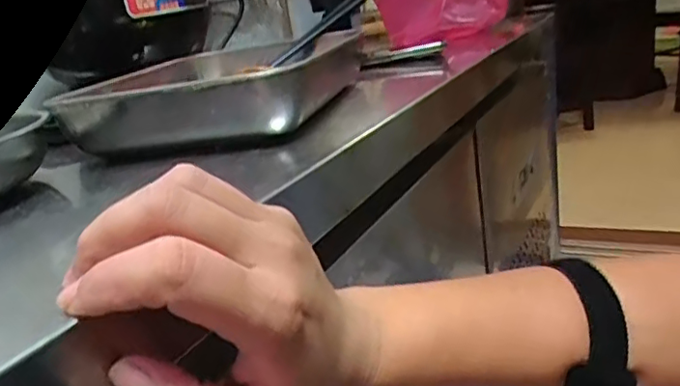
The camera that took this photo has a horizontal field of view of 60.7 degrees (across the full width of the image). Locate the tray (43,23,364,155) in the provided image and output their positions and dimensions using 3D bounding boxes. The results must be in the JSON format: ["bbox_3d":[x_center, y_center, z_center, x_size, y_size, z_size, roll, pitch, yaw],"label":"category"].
[{"bbox_3d":[-0.087,-0.091,0.495,0.172,0.046,0.268,-4,19,12],"label":"tray"}]

